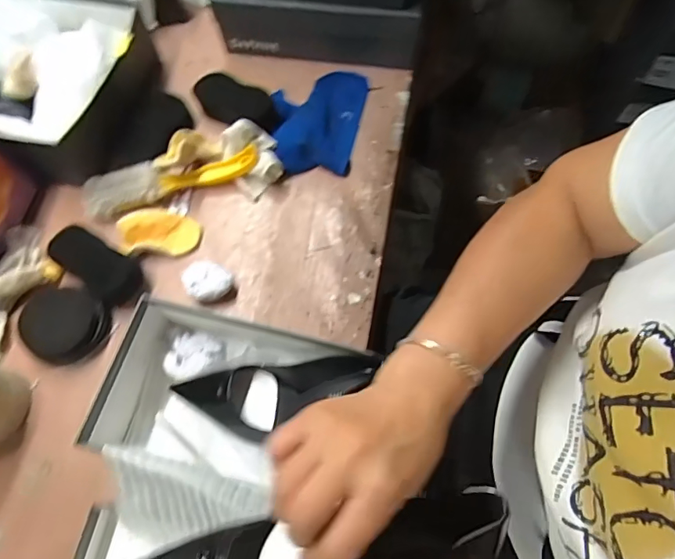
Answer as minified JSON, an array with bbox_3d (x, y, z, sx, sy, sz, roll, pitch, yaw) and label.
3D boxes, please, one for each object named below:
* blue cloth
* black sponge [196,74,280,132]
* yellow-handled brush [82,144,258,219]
[{"bbox_3d":[-0.032,-0.233,0.692,0.125,0.029,0.183,10,67,6],"label":"blue cloth"},{"bbox_3d":[-0.140,-0.249,0.687,0.124,0.049,0.062,17,68,-5],"label":"black sponge"},{"bbox_3d":[-0.216,-0.129,0.650,0.230,0.037,0.053,-14,67,-5],"label":"yellow-handled brush"}]

